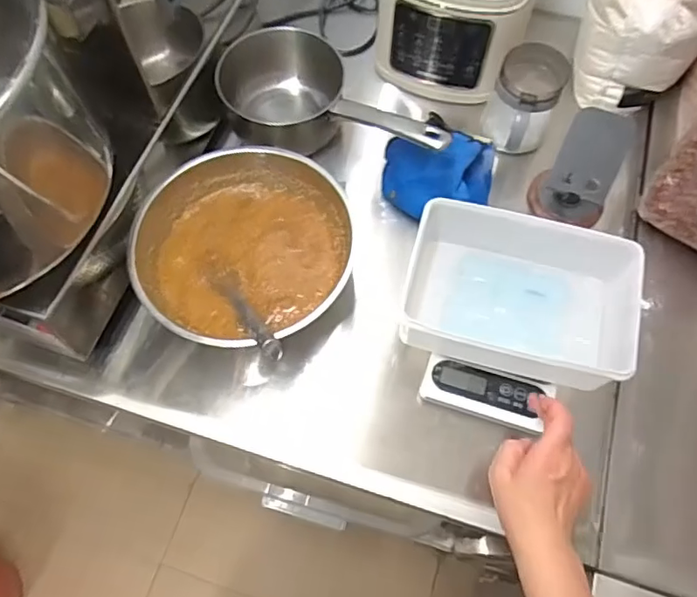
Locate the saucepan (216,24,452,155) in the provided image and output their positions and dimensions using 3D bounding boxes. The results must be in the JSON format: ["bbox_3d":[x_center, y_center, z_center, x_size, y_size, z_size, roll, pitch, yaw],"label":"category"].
[{"bbox_3d":[-0.026,-0.228,0.667,0.306,0.117,0.135,29,68,27],"label":"saucepan"}]

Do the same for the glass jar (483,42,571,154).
[{"bbox_3d":[0.211,-0.239,0.681,0.075,0.113,0.092,42,72,17],"label":"glass jar"}]

